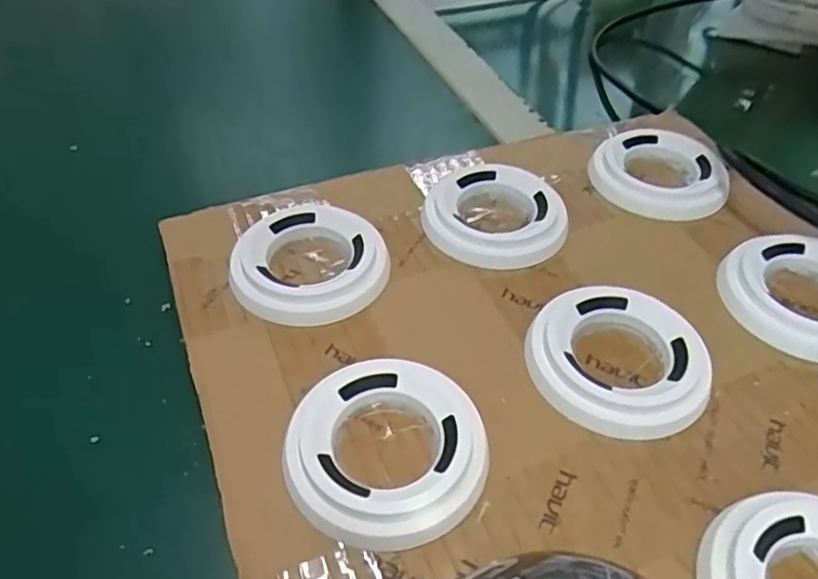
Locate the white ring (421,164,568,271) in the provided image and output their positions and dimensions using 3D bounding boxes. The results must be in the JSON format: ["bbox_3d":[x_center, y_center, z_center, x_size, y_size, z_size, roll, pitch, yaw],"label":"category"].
[{"bbox_3d":[0.042,-0.039,0.315,0.068,0.010,0.065,0,48,0],"label":"white ring"}]

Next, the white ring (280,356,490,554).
[{"bbox_3d":[-0.008,0.056,0.224,0.068,0.013,0.069,0,48,0],"label":"white ring"}]

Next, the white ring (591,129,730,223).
[{"bbox_3d":[0.138,-0.066,0.344,0.071,0.008,0.071,10,49,9],"label":"white ring"}]

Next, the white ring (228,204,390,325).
[{"bbox_3d":[-0.046,-0.013,0.286,0.069,0.013,0.063,0,48,0],"label":"white ring"}]

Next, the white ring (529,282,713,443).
[{"bbox_3d":[0.084,0.027,0.253,0.068,0.013,0.068,0,48,0],"label":"white ring"}]

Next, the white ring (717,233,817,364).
[{"bbox_3d":[0.177,0.001,0.280,0.067,0.011,0.065,0,48,0],"label":"white ring"}]

